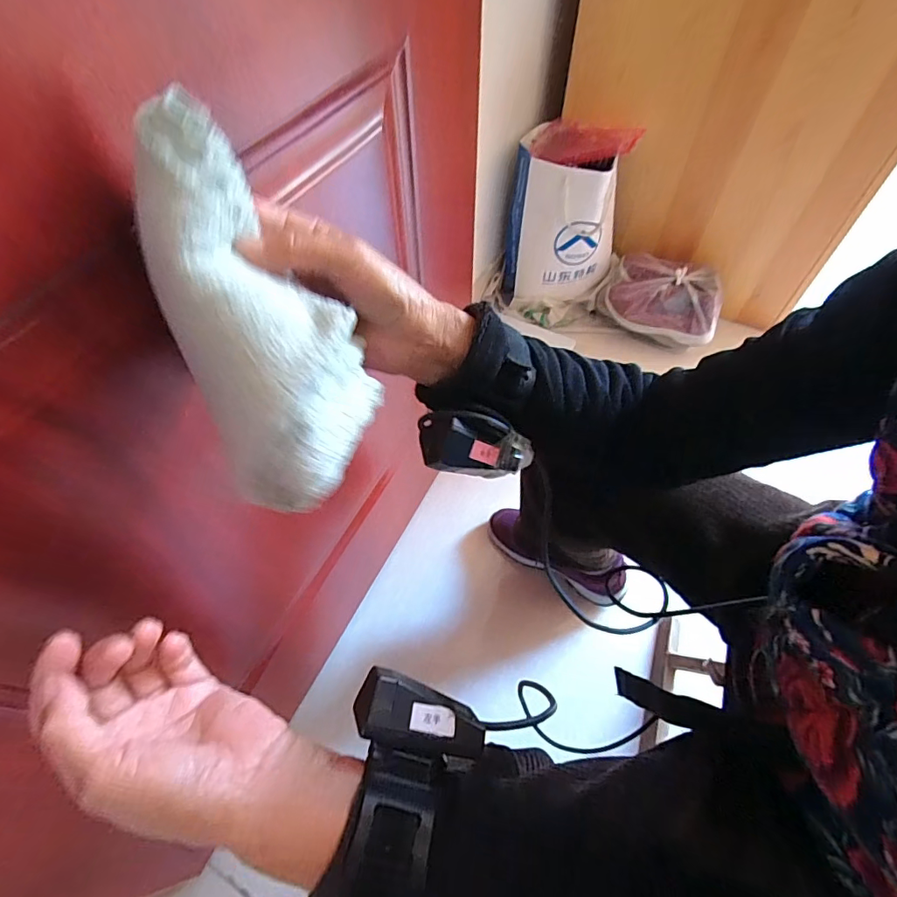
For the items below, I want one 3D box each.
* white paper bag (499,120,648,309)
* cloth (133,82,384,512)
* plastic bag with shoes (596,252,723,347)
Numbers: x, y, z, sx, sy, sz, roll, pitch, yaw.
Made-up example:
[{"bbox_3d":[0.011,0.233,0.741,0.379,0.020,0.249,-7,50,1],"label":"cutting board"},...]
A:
[{"bbox_3d":[0.266,-0.540,1.127,0.242,0.328,0.219,6,56,5],"label":"white paper bag"},{"bbox_3d":[-0.087,-0.061,0.233,0.082,0.182,0.041,-25,17,-15],"label":"cloth"},{"bbox_3d":[0.498,-0.353,1.145,0.267,0.119,0.153,17,58,12],"label":"plastic bag with shoes"}]

